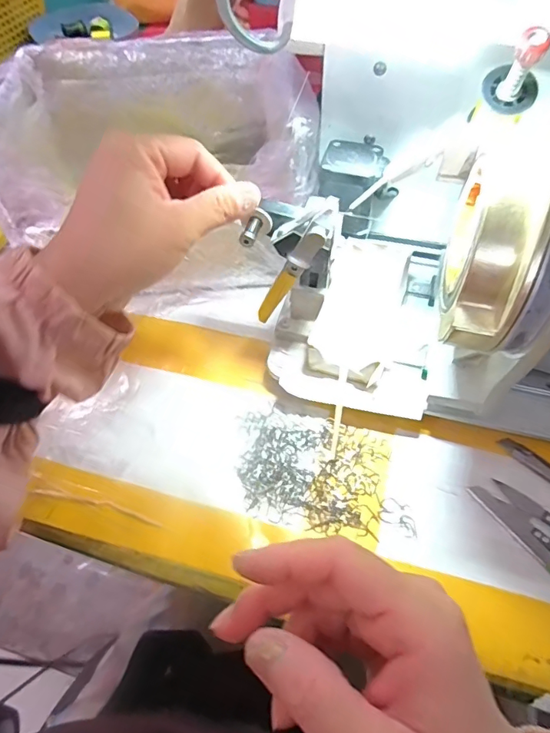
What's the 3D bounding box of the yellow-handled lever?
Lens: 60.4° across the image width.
[{"bbox_3d":[0.007,-0.055,0.306,0.013,0.101,0.008,29,58,-8],"label":"yellow-handled lever"}]

